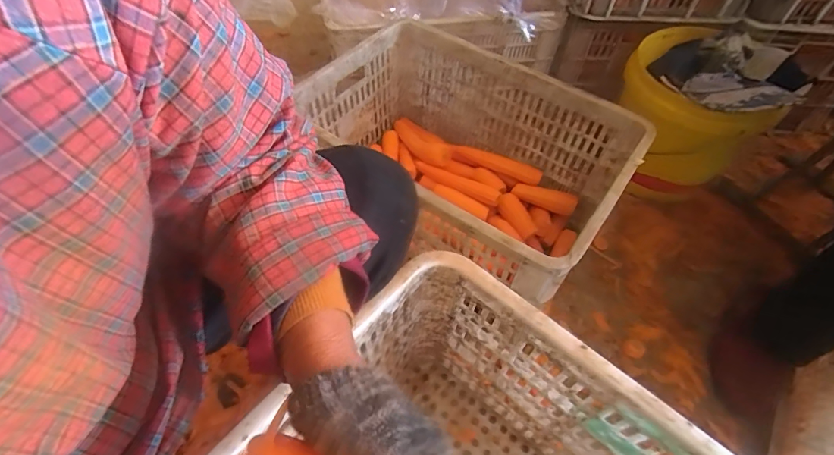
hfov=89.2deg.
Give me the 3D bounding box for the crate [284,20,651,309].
[{"bbox_3d":[0.071,-0.114,0.749,0.510,0.231,0.331,32,60,20],"label":"crate"}]

